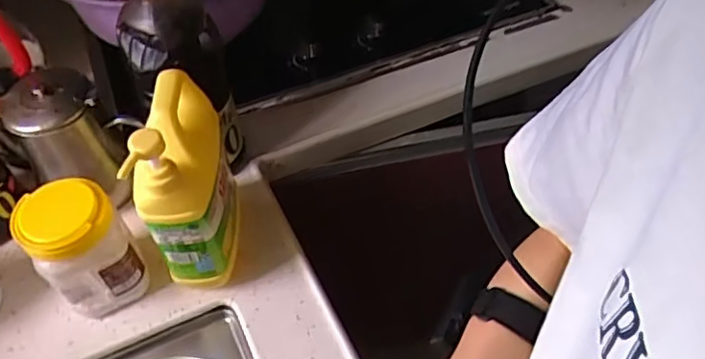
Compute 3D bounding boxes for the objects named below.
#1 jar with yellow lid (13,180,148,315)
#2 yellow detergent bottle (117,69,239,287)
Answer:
[{"bbox_3d":[-0.284,0.077,0.645,0.088,0.150,0.080,-1,50,2],"label":"jar with yellow lid"},{"bbox_3d":[-0.167,0.011,0.630,0.067,0.246,0.142,-4,50,-1],"label":"yellow detergent bottle"}]

